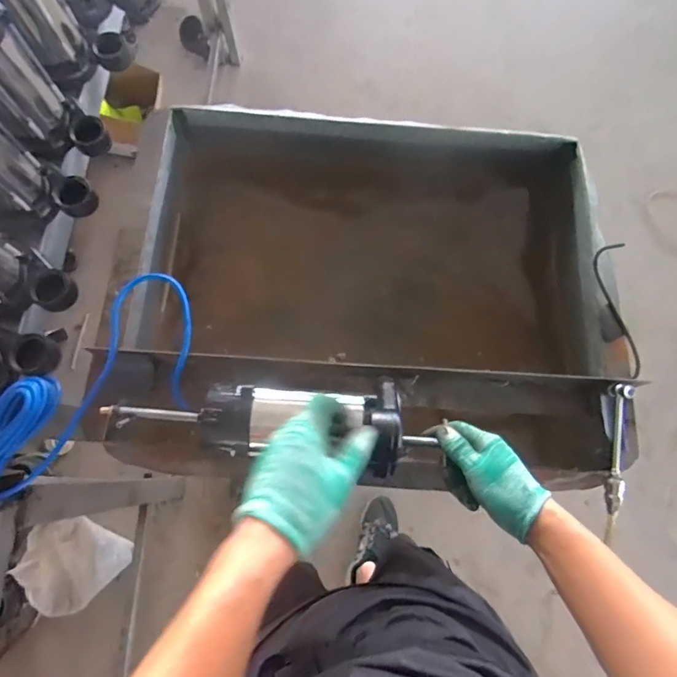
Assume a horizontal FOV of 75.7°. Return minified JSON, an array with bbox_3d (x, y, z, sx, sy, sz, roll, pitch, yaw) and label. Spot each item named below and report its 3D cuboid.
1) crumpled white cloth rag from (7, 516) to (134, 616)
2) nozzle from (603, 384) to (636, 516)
[{"bbox_3d":[-0.713,0.603,1.149,0.200,0.169,0.215,41,78,9],"label":"crumpled white cloth rag"},{"bbox_3d":[0.379,0.148,0.587,0.024,0.024,0.172,4,90,0],"label":"nozzle"}]

